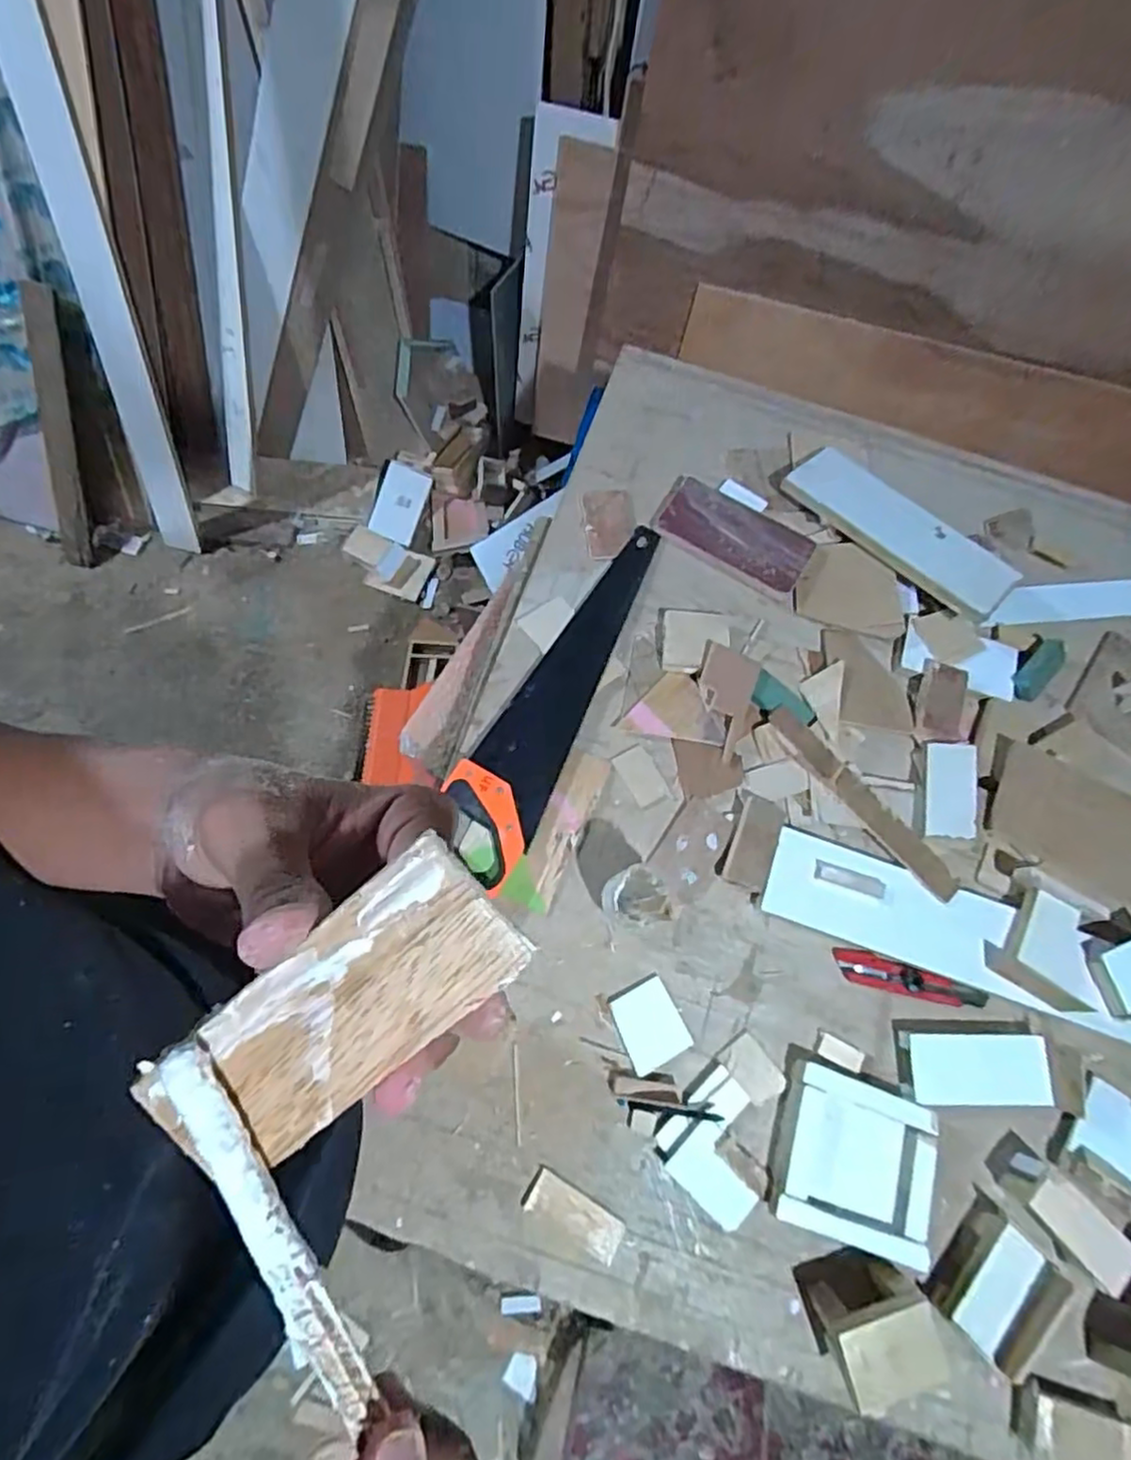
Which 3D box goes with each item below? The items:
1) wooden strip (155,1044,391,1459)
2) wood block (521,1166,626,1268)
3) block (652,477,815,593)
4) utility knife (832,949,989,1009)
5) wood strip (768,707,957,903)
[{"bbox_3d":[-0.066,0.114,0.154,0.009,0.006,0.093,-27,92,-10],"label":"wooden strip"},{"bbox_3d":[0.007,0.461,0.649,0.095,0.004,0.039,31,72,10],"label":"wood block"},{"bbox_3d":[0.217,-0.255,0.892,0.198,0.016,0.090,30,72,9],"label":"block"},{"bbox_3d":[0.370,0.268,0.731,0.162,0.018,0.033,15,70,4],"label":"utility knife"},{"bbox_3d":[0.335,0.080,0.781,0.041,0.008,0.269,-40,75,-14],"label":"wood strip"}]

